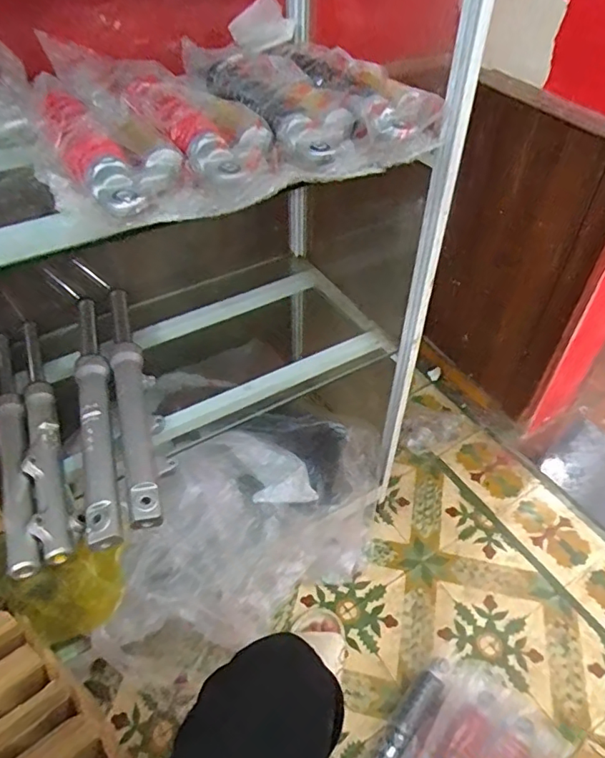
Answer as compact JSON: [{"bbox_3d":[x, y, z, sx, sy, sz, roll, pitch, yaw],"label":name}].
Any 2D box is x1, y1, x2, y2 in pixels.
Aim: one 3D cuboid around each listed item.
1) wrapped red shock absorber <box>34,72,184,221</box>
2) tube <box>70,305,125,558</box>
[{"bbox_3d":[-0.214,-0.257,0.576,0.118,0.054,0.281,-20,49,-19],"label":"wrapped red shock absorber"},{"bbox_3d":[-0.316,0.028,0.797,0.054,0.064,0.469,-12,47,-11],"label":"tube"}]

